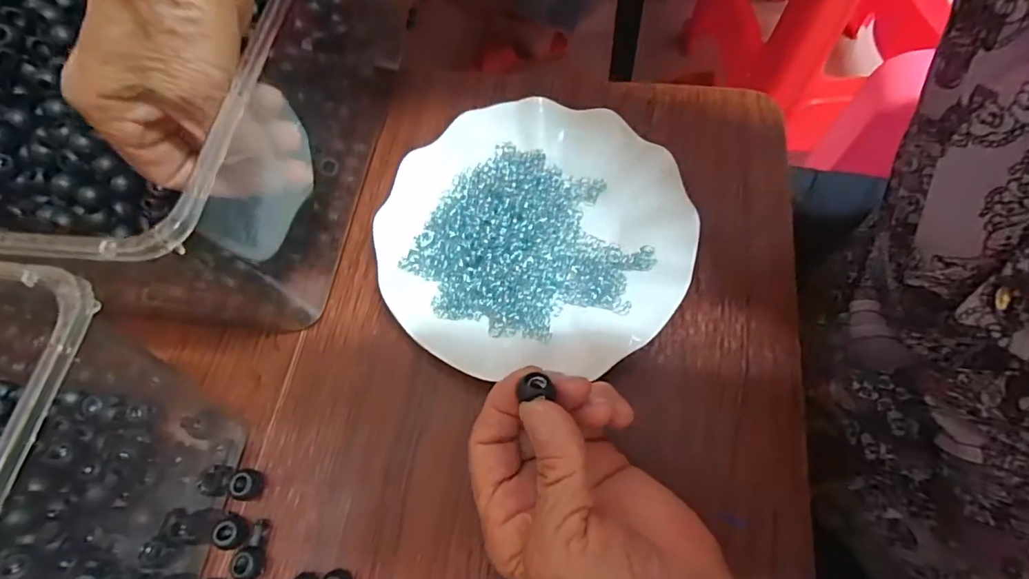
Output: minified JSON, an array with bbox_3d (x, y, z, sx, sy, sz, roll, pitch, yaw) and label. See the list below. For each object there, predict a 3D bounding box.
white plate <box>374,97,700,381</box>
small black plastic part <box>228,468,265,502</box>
[{"bbox_3d":[0.010,-0.036,0.304,0.176,0.028,0.178,-2,66,4],"label":"white plate"},{"bbox_3d":[-0.143,0.104,0.272,0.014,0.011,0.016,14,68,11],"label":"small black plastic part"}]

